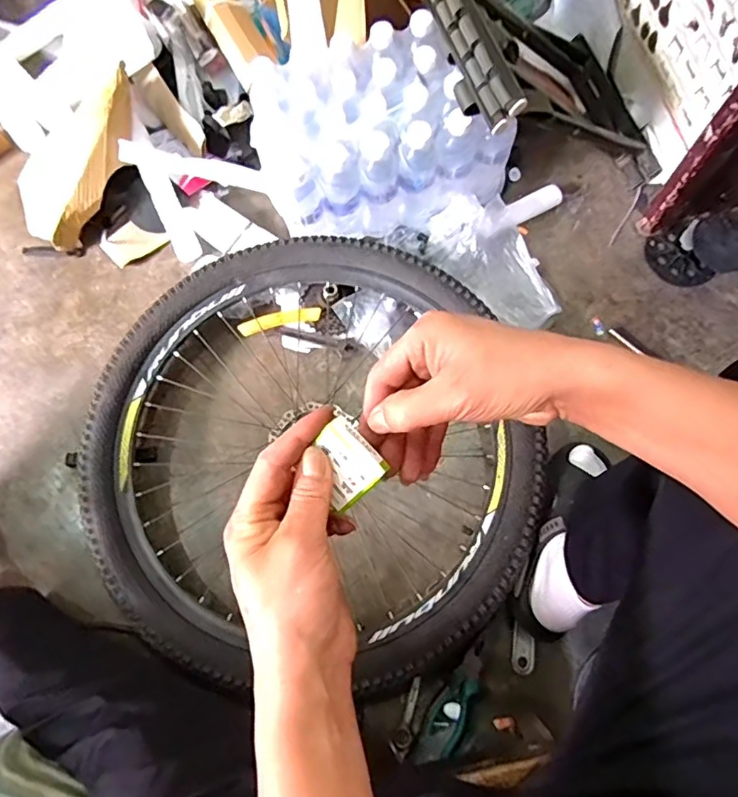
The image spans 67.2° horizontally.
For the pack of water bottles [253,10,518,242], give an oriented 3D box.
[{"bbox_3d":[0.012,-0.412,0.890,0.364,0.203,0.232,-17,74,-4],"label":"pack of water bottles"}]

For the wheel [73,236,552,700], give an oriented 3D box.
[{"bbox_3d":[-0.095,0.081,0.824,0.600,0.102,0.629,0,73,1],"label":"wheel"}]

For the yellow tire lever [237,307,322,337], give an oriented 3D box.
[{"bbox_3d":[-0.140,-0.124,0.873,0.129,0.016,0.026,-12,74,-2],"label":"yellow tire lever"}]

